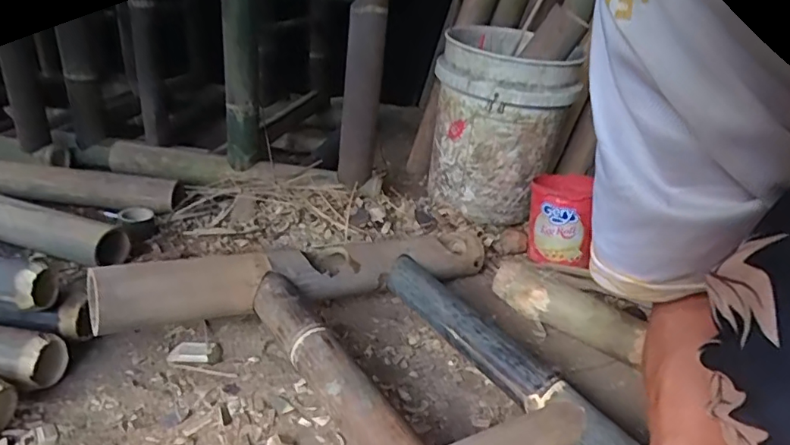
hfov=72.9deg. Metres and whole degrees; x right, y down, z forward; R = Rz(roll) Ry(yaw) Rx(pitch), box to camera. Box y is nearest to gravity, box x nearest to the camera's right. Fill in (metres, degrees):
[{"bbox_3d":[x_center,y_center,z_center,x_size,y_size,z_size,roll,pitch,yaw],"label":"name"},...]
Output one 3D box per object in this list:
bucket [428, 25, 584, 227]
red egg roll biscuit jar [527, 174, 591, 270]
[{"bbox_3d":[0.235,-0.223,1.225,0.280,0.385,0.312,10,25,8],"label":"bucket"},{"bbox_3d":[0.319,-0.003,1.049,0.117,0.158,0.091,10,24,10],"label":"red egg roll biscuit jar"}]

